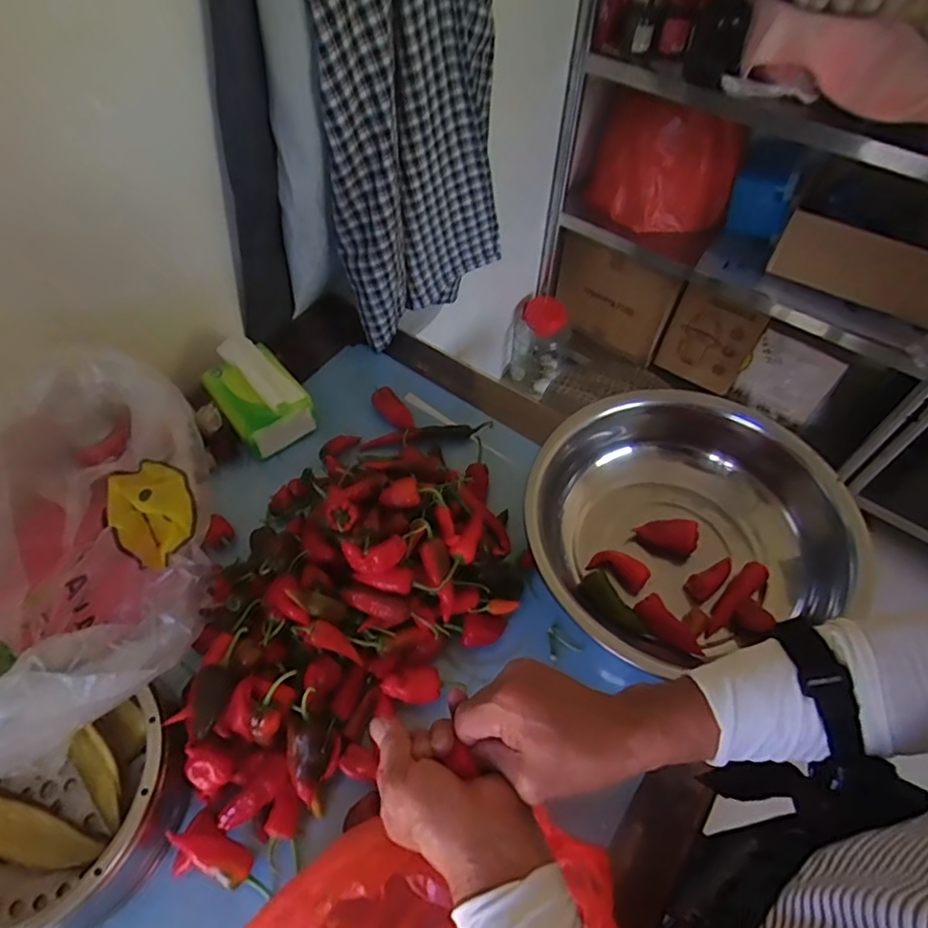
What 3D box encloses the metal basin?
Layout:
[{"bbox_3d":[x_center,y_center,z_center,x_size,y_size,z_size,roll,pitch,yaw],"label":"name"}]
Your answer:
[{"bbox_3d":[0.232,0.065,0.678,0.326,0.147,0.298,1,56,-1],"label":"metal basin"}]

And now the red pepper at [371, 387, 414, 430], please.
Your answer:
[{"bbox_3d":[-0.099,-0.077,0.829,0.069,0.023,0.031,47,63,-2],"label":"red pepper"}]

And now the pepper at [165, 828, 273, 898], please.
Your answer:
[{"bbox_3d":[-0.209,0.345,0.512,0.096,0.024,0.029,22,58,12],"label":"pepper"}]

